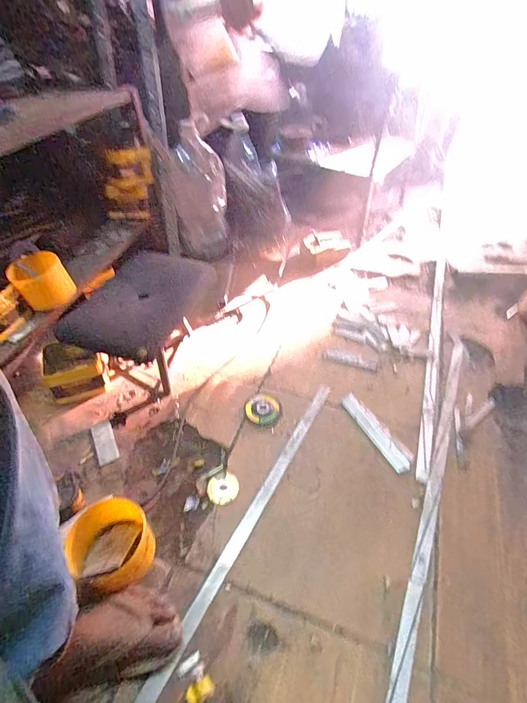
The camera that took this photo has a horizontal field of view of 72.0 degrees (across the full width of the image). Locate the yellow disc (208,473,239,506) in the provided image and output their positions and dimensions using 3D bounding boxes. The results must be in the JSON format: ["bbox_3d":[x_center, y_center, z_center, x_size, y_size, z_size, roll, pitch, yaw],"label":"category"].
[{"bbox_3d":[-0.076,0.258,0.684,0.058,0.004,0.057,-1,46,1],"label":"yellow disc"}]

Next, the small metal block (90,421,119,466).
[{"bbox_3d":[-0.330,0.188,0.753,0.041,0.007,0.104,-22,49,-19],"label":"small metal block"}]

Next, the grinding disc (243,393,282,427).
[{"bbox_3d":[-0.001,0.128,0.805,0.077,0.007,0.084,-1,46,1],"label":"grinding disc"}]

